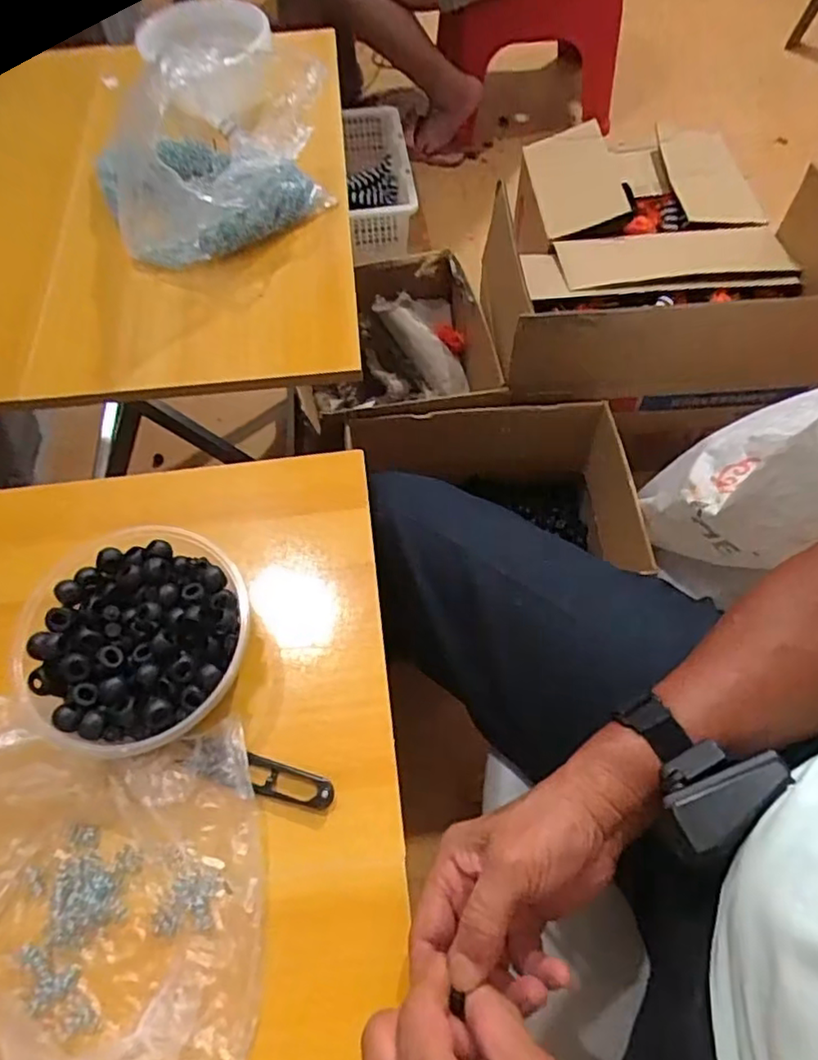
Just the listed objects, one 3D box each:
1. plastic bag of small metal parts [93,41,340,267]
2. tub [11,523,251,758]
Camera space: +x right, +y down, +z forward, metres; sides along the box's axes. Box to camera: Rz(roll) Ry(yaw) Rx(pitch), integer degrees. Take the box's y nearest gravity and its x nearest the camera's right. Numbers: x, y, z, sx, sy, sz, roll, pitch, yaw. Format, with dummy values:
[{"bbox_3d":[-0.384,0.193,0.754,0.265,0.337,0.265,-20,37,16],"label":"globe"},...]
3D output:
[{"bbox_3d":[-0.190,-0.379,0.602,0.217,0.137,0.198,-22,63,-10],"label":"plastic bag of small metal parts"},{"bbox_3d":[-0.177,0.073,0.414,0.136,0.052,0.139,-1,61,1],"label":"tub"}]

